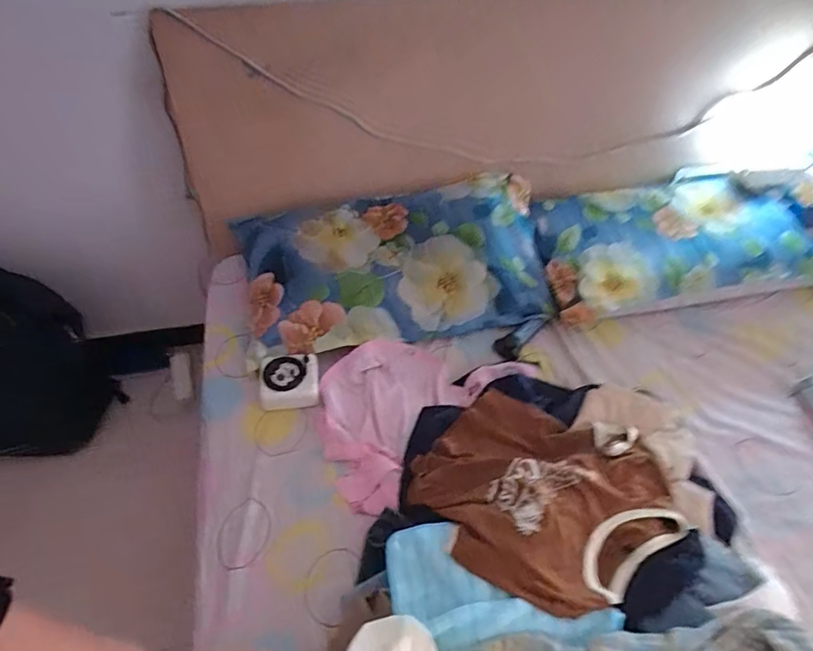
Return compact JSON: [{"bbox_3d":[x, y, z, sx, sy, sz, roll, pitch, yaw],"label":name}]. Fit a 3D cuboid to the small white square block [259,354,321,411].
[{"bbox_3d":[-0.247,0.119,1.080,0.126,0.057,0.118,-6,50,-6],"label":"small white square block"}]

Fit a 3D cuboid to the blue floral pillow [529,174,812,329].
[{"bbox_3d":[0.697,-0.215,1.347,0.765,0.126,0.397,-11,50,-10],"label":"blue floral pillow"}]

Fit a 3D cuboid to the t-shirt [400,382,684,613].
[{"bbox_3d":[0.232,0.256,0.867,0.376,0.124,0.398,0,49,0],"label":"t-shirt"}]

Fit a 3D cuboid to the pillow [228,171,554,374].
[{"bbox_3d":[-0.026,-0.152,1.239,0.715,0.188,0.395,-10,50,-9],"label":"pillow"}]

